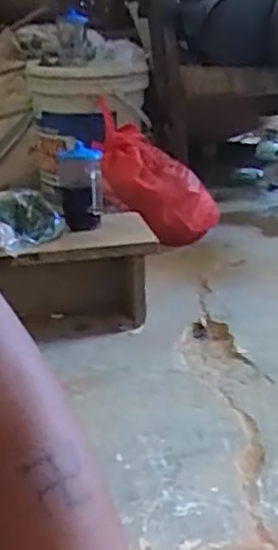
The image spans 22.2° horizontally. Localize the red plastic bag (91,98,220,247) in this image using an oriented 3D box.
[{"bbox_3d":[0.022,-0.258,1.667,0.189,0.119,0.433,-24,67,-42],"label":"red plastic bag"}]

